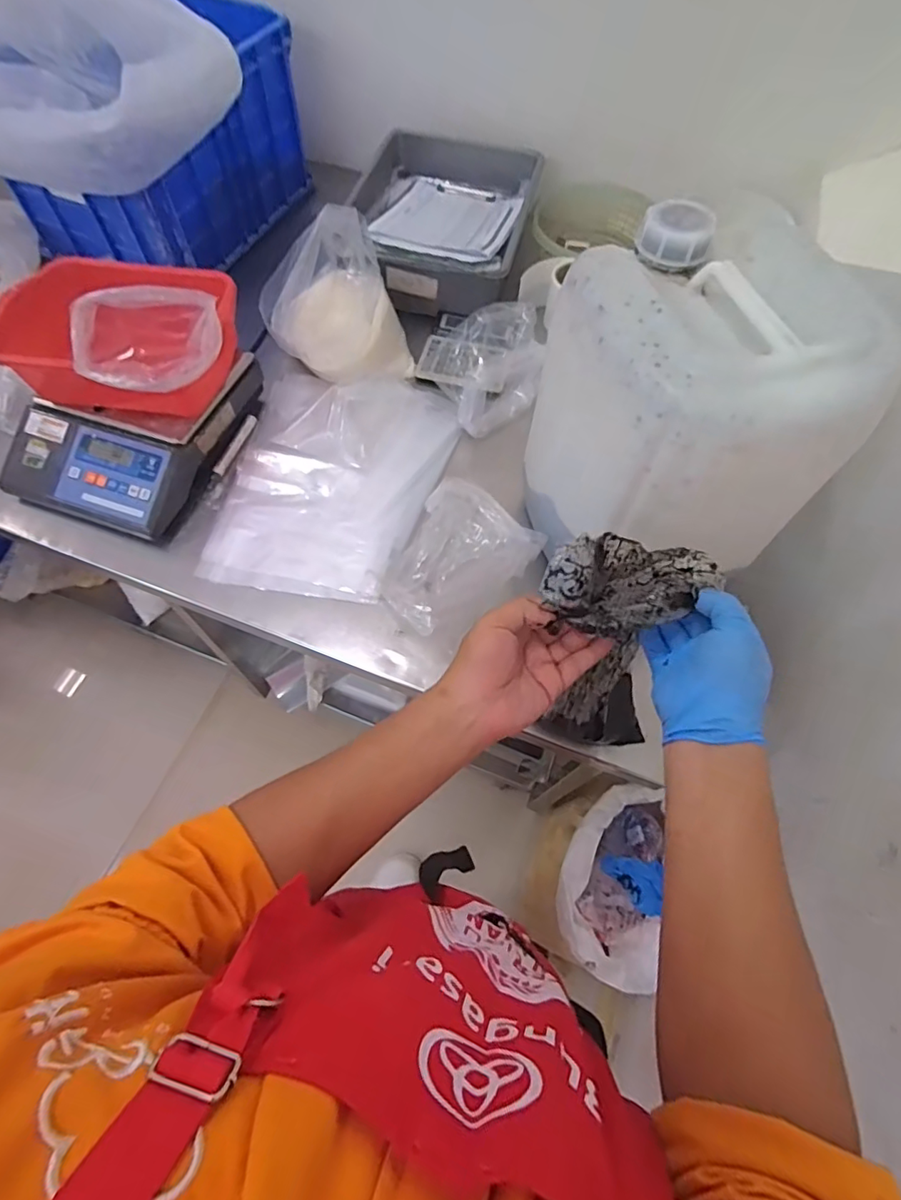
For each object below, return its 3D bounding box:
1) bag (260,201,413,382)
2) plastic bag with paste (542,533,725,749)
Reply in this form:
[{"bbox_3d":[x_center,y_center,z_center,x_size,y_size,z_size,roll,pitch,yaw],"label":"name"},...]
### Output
[{"bbox_3d":[-0.166,-0.435,0.828,0.207,0.184,0.166,-7,63,-5],"label":"bag"},{"bbox_3d":[0.155,0.061,0.533,0.126,0.299,0.084,-35,56,-18],"label":"plastic bag with paste"}]

